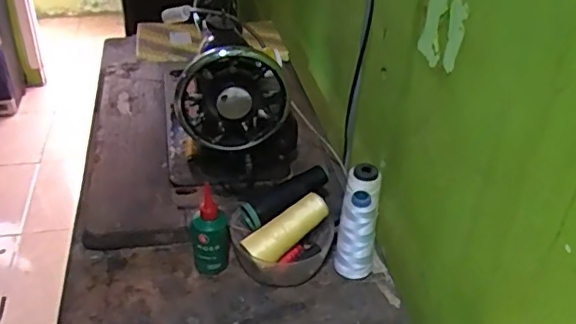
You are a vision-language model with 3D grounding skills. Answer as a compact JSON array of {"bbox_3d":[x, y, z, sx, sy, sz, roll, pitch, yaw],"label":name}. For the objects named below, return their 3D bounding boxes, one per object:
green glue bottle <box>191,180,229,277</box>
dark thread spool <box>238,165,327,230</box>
[{"bbox_3d":[-0.092,0.086,0.674,0.043,0.122,0.033,-2,35,-6],"label":"green glue bottle"},{"bbox_3d":[-0.001,0.043,0.699,0.116,0.030,0.037,-30,44,-13],"label":"dark thread spool"}]

